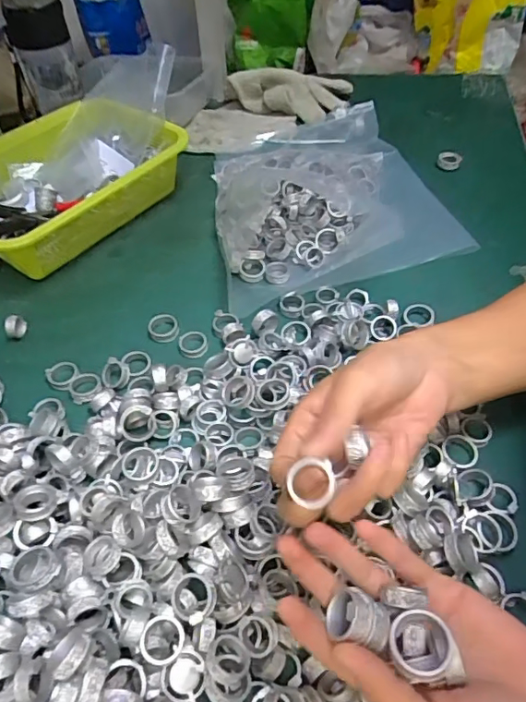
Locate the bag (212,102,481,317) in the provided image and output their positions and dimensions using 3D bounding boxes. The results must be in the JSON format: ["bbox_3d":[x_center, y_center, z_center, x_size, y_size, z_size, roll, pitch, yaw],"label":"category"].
[{"bbox_3d":[0.060,-0.200,0.621,0.267,0.037,0.306,-14,51,-8],"label":"bag"}]

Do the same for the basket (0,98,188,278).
[{"bbox_3d":[-0.240,-0.195,0.610,0.213,0.075,0.270,28,57,24],"label":"basket"}]

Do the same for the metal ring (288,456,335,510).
[{"bbox_3d":[0.024,0.061,0.242,0.019,0.004,0.021,19,78,11],"label":"metal ring"}]

